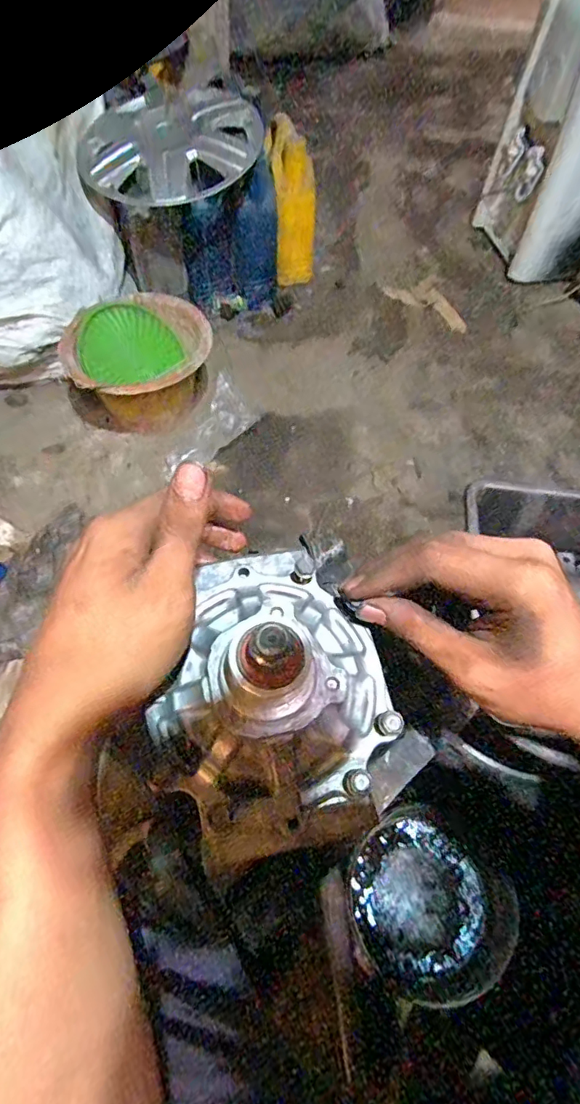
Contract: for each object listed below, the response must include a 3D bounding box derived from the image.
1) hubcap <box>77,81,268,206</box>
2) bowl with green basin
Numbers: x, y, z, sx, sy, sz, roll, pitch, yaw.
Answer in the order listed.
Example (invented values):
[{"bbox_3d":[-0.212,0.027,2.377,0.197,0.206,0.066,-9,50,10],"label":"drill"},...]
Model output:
[{"bbox_3d":[-0.229,-0.800,1.016,0.348,0.099,0.353,-7,60,-8],"label":"hubcap"},{"bbox_3d":[-0.271,-0.329,0.979,0.250,0.167,0.220,-10,61,-10],"label":"bowl with green basin"}]

